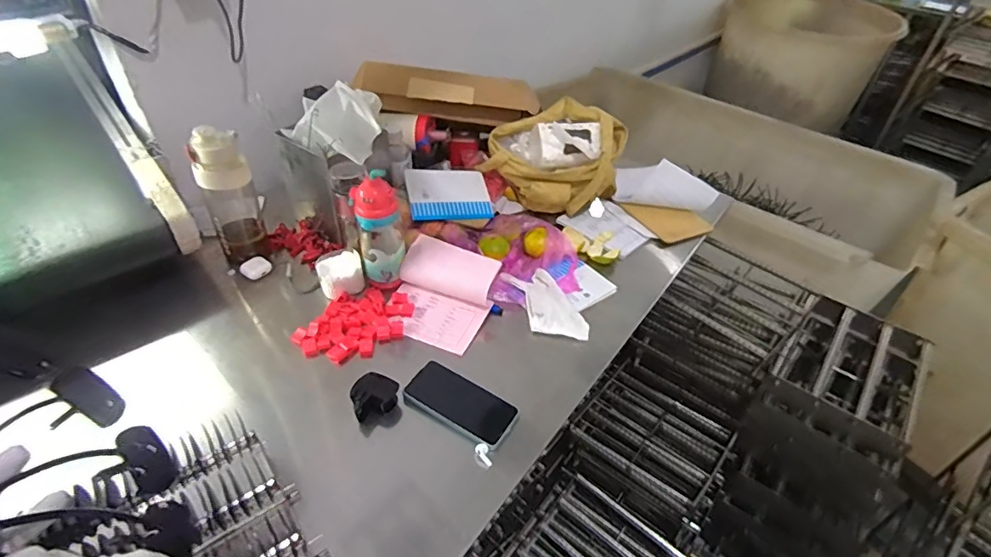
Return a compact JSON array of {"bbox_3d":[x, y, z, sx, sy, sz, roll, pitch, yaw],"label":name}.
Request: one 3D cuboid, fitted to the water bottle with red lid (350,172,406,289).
[{"bbox_3d":[-0.201,-0.081,0.885,0.074,0.202,0.069,-6,43,-11],"label":"water bottle with red lid"}]

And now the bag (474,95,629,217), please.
[{"bbox_3d":[0.130,-0.266,1.135,0.273,0.171,0.211,18,44,15],"label":"bag"}]

